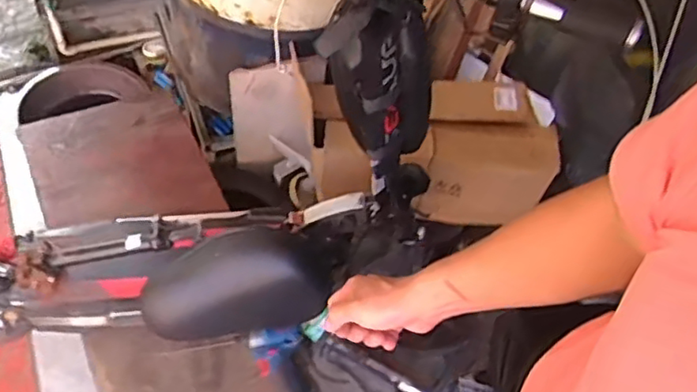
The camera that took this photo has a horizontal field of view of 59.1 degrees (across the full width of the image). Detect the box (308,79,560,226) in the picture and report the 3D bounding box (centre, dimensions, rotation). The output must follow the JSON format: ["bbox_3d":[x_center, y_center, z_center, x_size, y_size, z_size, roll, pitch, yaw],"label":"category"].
[{"bbox_3d":[0.316,-0.113,1.473,0.314,0.198,0.277,11,54,-3],"label":"box"}]

